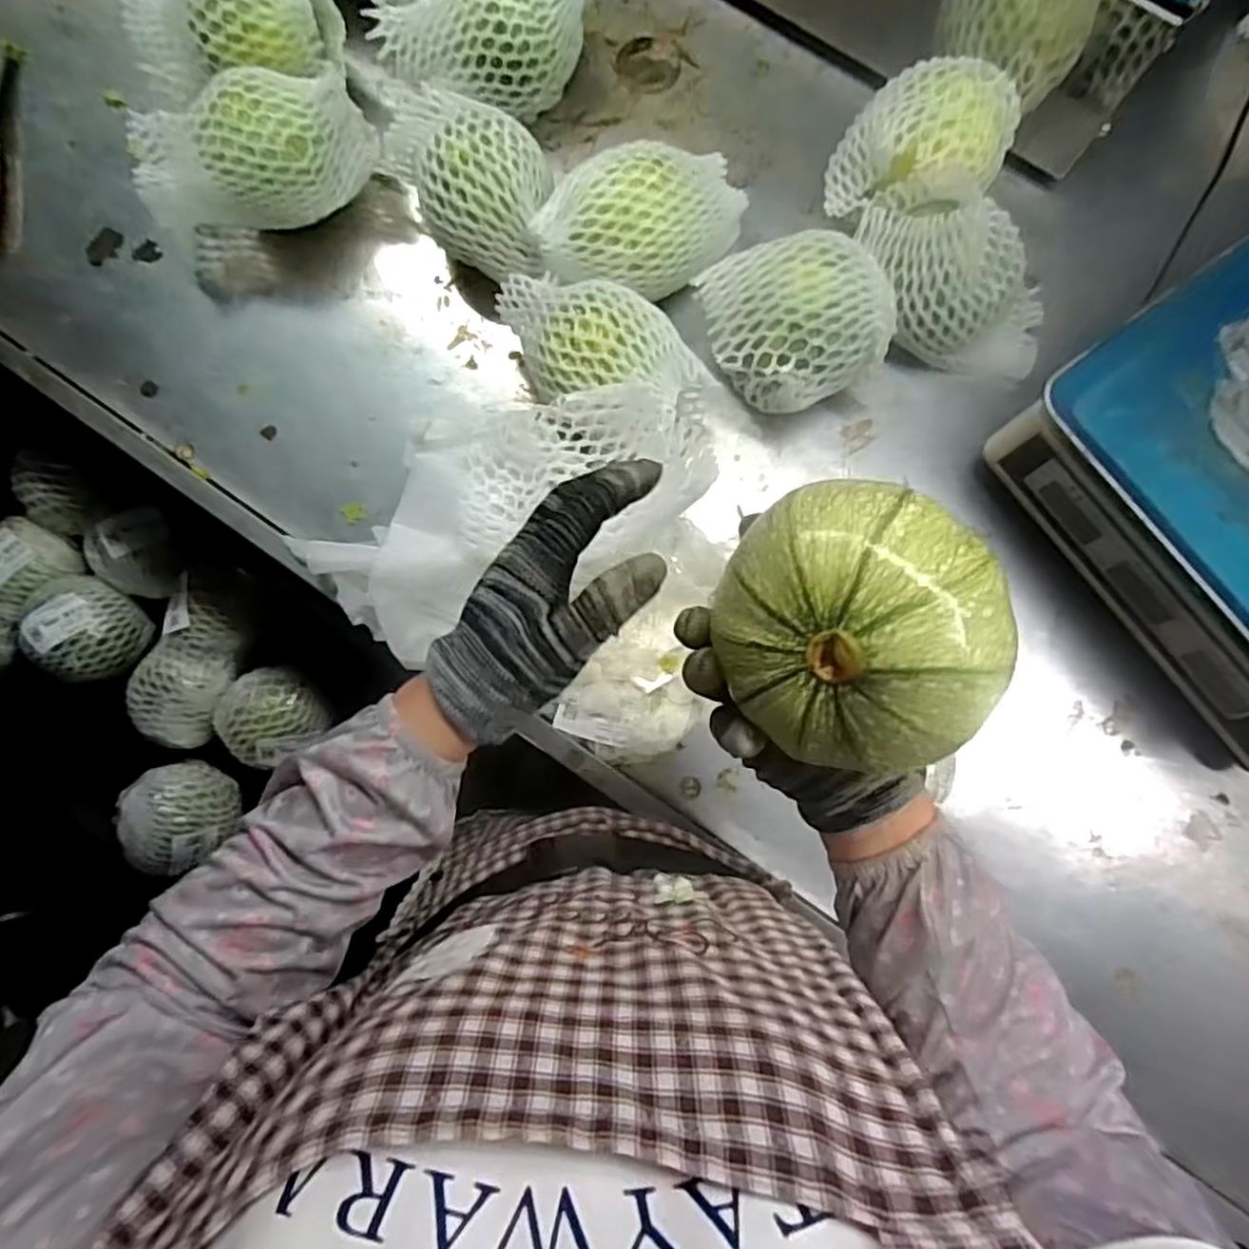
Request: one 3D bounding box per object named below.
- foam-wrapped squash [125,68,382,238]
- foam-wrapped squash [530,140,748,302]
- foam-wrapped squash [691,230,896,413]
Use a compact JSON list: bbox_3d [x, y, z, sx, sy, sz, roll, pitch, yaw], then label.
[{"bbox_3d":[-0.301,-0.383,0.587,0.188,0.091,0.102,-3,83,1],"label":"foam-wrapped squash"},{"bbox_3d":[0.017,-0.318,0.570,0.164,0.098,0.107,-37,84,-3],"label":"foam-wrapped squash"},{"bbox_3d":[0.132,-0.226,0.547,0.133,0.101,0.116,-15,83,0],"label":"foam-wrapped squash"}]

